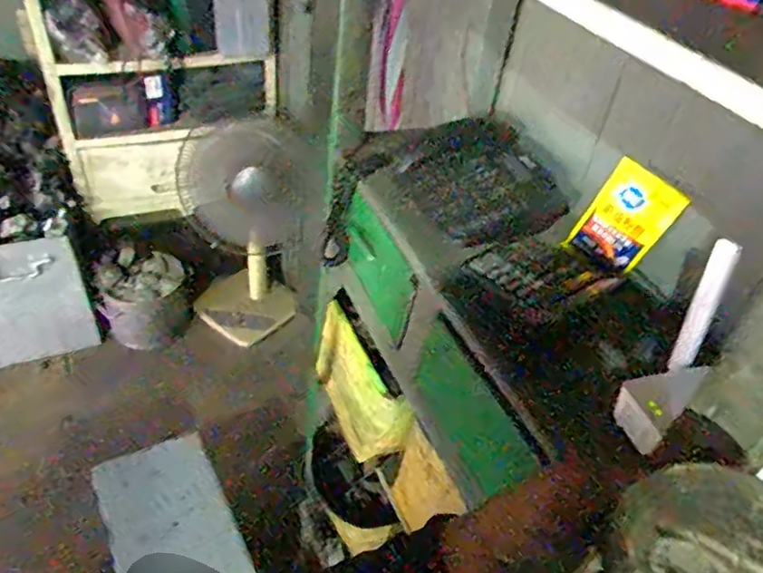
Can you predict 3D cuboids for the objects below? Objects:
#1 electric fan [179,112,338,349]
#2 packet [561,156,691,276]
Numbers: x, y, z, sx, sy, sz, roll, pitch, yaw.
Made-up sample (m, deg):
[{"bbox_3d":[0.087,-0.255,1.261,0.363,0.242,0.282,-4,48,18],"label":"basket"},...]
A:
[{"bbox_3d":[-0.386,-0.143,1.921,0.452,0.634,0.387,-7,44,-15],"label":"electric fan"},{"bbox_3d":[0.277,-0.076,0.688,0.012,0.117,0.094,13,31,-40],"label":"packet"}]

